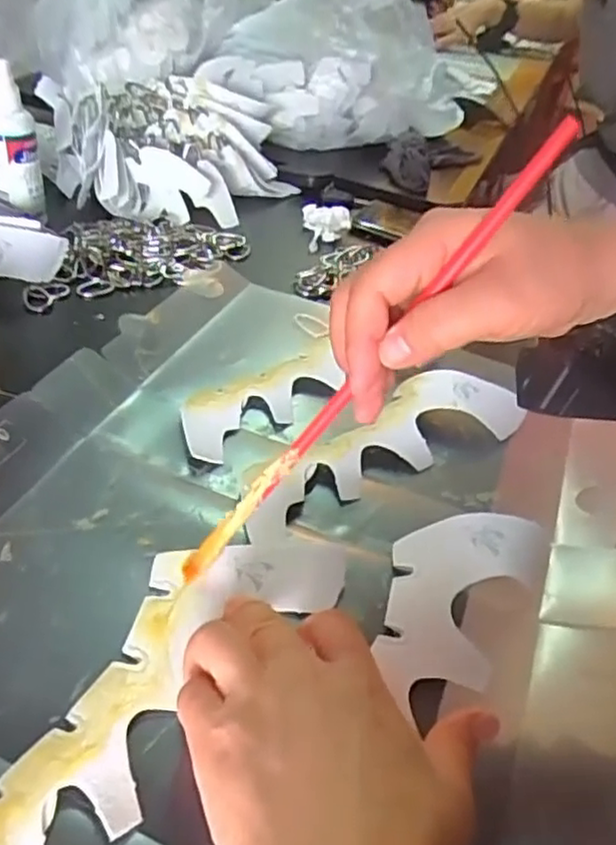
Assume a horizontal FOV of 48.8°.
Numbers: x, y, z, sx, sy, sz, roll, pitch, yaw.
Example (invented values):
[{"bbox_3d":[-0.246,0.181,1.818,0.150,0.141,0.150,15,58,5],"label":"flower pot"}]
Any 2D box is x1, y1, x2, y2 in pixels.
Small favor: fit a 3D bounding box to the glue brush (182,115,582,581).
[{"bbox_3d":[0.019,-0.017,0.288,0.012,0.252,0.011,22,27,-39],"label":"glue brush"}]

